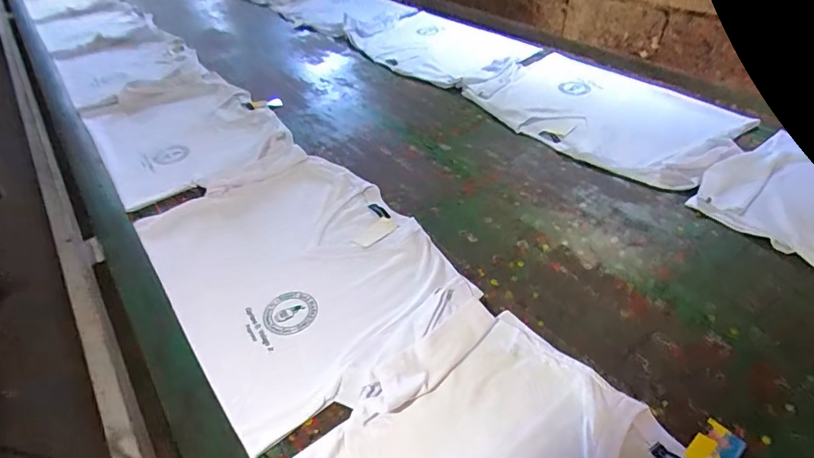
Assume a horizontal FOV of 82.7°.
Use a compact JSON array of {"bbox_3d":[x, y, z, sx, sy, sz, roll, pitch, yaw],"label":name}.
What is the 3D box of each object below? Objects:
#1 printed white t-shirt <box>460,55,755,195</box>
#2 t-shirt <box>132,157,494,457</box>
[{"bbox_3d":[0.410,-0.259,1.003,0.350,0.029,0.529,-32,49,-27],"label":"printed white t-shirt"},{"bbox_3d":[-0.159,0.057,0.703,0.361,0.017,0.541,-29,47,-25],"label":"t-shirt"}]

